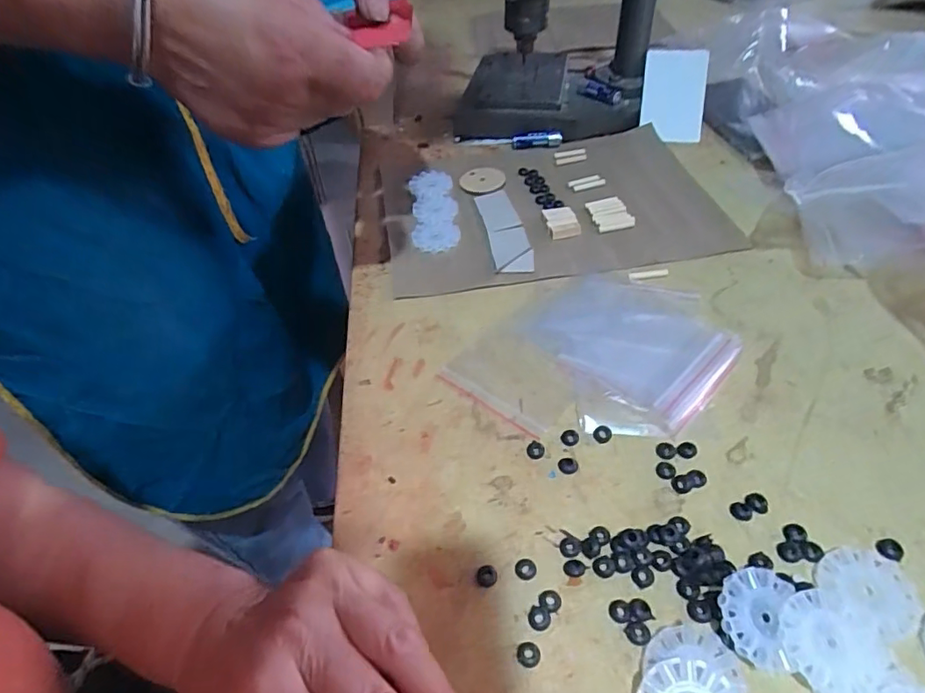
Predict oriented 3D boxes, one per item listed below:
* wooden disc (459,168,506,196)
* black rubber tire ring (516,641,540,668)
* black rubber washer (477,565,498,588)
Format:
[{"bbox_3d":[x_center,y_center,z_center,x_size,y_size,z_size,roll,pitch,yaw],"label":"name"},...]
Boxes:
[{"bbox_3d":[0.019,-0.154,0.513,0.041,0.007,0.041,-2,45,2],"label":"wooden disc"},{"bbox_3d":[0.028,0.133,0.237,0.010,0.004,0.010,-2,45,2],"label":"black rubber tire ring"},{"bbox_3d":[0.012,0.109,0.262,0.010,0.004,0.010,-2,45,2],"label":"black rubber washer"}]

